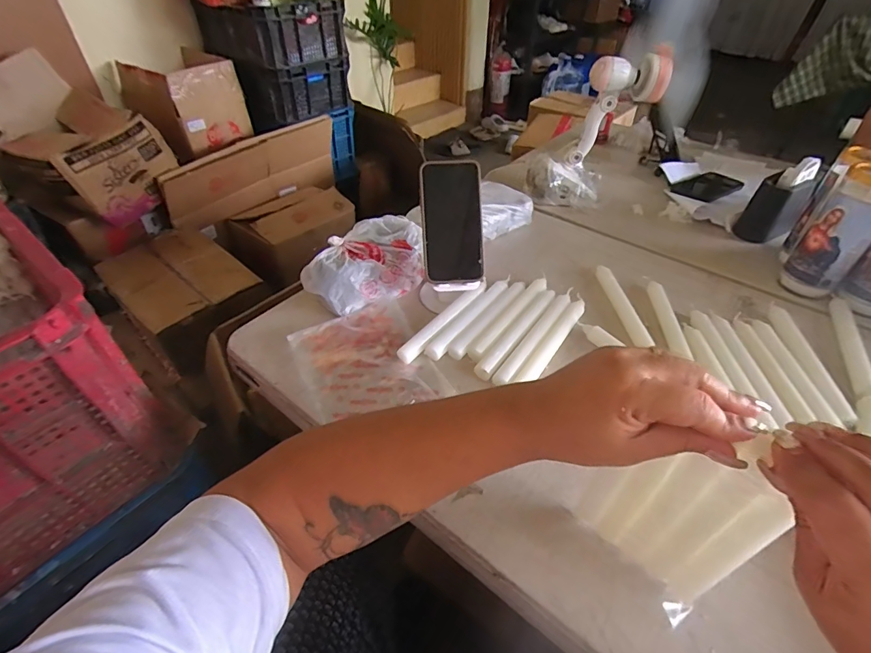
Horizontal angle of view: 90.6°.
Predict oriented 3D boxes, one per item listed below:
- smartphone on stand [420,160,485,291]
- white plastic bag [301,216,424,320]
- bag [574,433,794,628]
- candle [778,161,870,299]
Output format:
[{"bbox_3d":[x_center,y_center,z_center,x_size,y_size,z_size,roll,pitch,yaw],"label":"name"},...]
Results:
[{"bbox_3d":[0.024,-0.134,0.580,0.081,0.166,0.021,-4,6,-5],"label":"smartphone on stand"},{"bbox_3d":[-0.099,-0.088,0.630,0.110,0.077,0.164,26,49,25],"label":"white plastic bag"},{"bbox_3d":[0.168,0.139,0.317,0.105,0.198,0.027,24,47,24],"label":"bag"},{"bbox_3d":[0.576,-0.133,0.613,0.065,0.166,0.073,-27,50,-26],"label":"candle"}]

